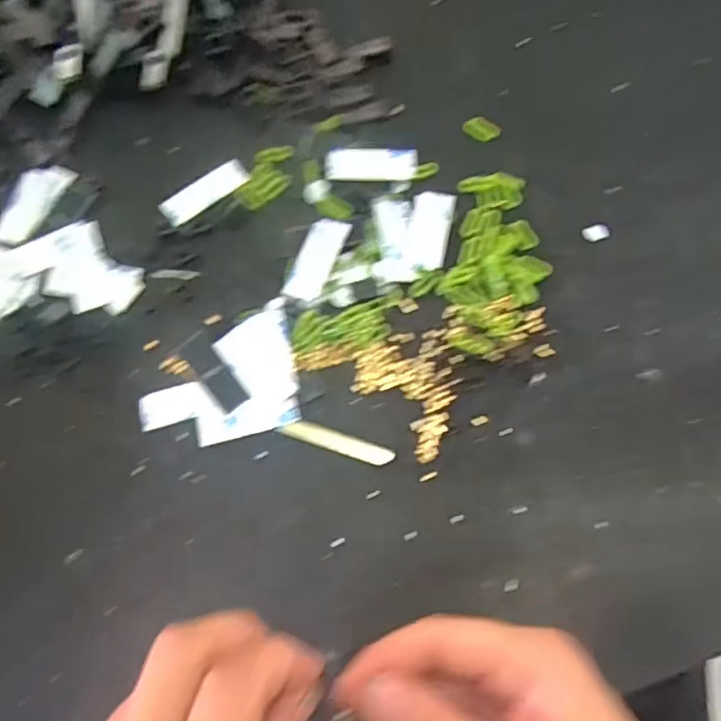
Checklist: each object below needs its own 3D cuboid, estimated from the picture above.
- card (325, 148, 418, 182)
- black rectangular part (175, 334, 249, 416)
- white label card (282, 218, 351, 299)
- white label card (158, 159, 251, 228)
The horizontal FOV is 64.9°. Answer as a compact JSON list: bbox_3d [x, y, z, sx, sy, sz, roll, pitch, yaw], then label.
[{"bbox_3d":[0.007,-0.119,0.348,0.055,0.010,0.021,-3,73,1],"label":"card"},{"bbox_3d":[-0.083,0.007,0.316,0.017,0.004,0.049,-37,76,-9],"label":"black rectangular part"},{"bbox_3d":[-0.026,-0.060,0.333,0.023,0.004,0.053,22,75,8],"label":"white label card"},{"bbox_3d":[-0.097,-0.105,0.354,0.056,0.004,0.022,-40,76,-10],"label":"white label card"}]

